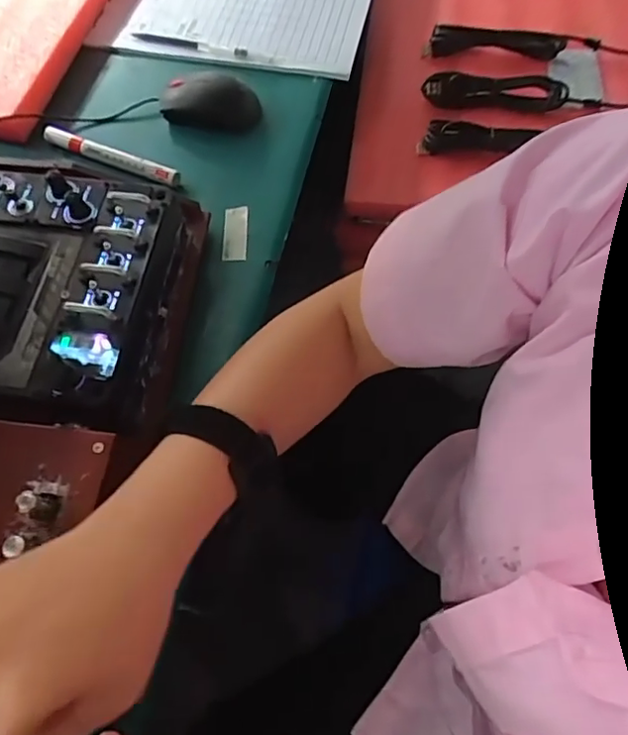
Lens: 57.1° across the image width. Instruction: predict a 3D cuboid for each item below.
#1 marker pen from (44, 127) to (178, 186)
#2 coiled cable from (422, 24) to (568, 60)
[{"bbox_3d":[-0.189,-0.199,0.542,0.139,0.018,0.018,22,65,11],"label":"marker pen"},{"bbox_3d":[0.210,-0.383,0.670,0.159,0.024,0.028,2,63,1],"label":"coiled cable"}]

